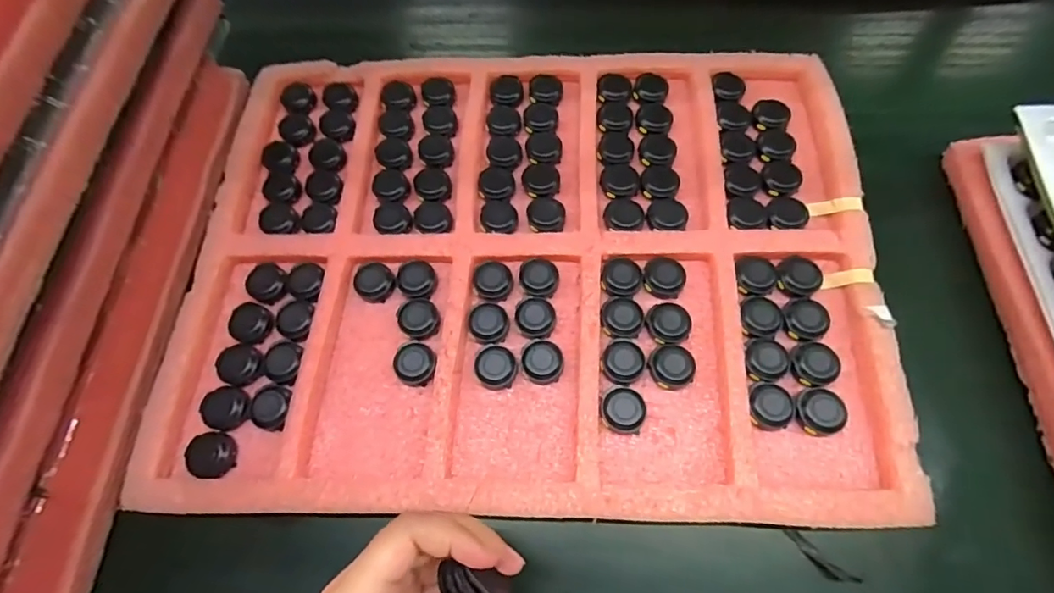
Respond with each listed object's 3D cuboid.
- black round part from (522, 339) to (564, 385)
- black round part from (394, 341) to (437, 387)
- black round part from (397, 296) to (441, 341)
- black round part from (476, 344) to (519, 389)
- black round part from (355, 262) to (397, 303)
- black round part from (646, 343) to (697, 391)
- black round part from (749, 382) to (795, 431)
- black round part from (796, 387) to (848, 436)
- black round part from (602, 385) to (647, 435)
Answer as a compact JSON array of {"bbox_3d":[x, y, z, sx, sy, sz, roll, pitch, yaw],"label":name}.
[{"bbox_3d":[0.011,0.045,0.351,0.028,0.011,0.029,-1,64,3],"label":"black round part"},{"bbox_3d":[-0.078,0.047,0.354,0.029,0.010,0.030,-1,64,3],"label":"black round part"},{"bbox_3d":[-0.079,0.015,0.366,0.029,0.011,0.032,-33,67,-12],"label":"black round part"},{"bbox_3d":[-0.021,0.049,0.351,0.028,0.012,0.029,-1,64,3],"label":"black round part"},{"bbox_3d":[-0.114,-0.011,0.379,0.029,0.009,0.029,-1,64,3],"label":"black round part"},{"bbox_3d":[0.100,0.047,0.345,0.030,0.013,0.030,-1,64,3],"label":"black round part"},{"bbox_3d":[0.159,0.072,0.331,0.027,0.011,0.031,6,65,6],"label":"black round part"},{"bbox_3d":[0.190,0.075,0.328,0.029,0.012,0.029,-1,64,3],"label":"black round part"},{"bbox_3d":[0.064,0.075,0.335,0.028,0.013,0.029,-1,64,3],"label":"black round part"}]

